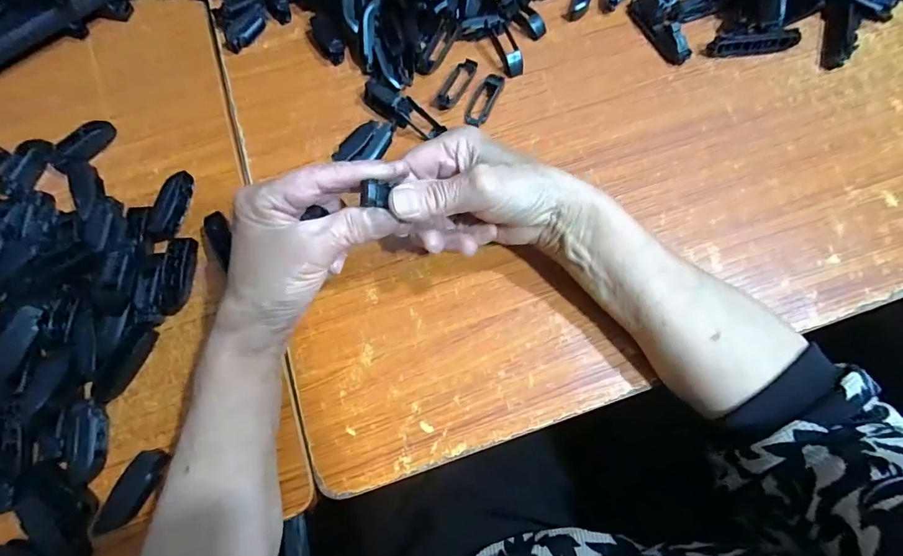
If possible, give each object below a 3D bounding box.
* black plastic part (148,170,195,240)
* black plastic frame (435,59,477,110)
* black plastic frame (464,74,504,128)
[{"bbox_3d":[-0.225,-0.058,0.364,0.019,0.015,0.058,13,72,5],"label":"black plastic part"},{"bbox_3d":[0.004,-0.172,0.400,0.018,0.004,0.057,27,74,10],"label":"black plastic frame"},{"bbox_3d":[0.028,-0.156,0.395,0.021,0.005,0.057,23,73,8],"label":"black plastic frame"}]

